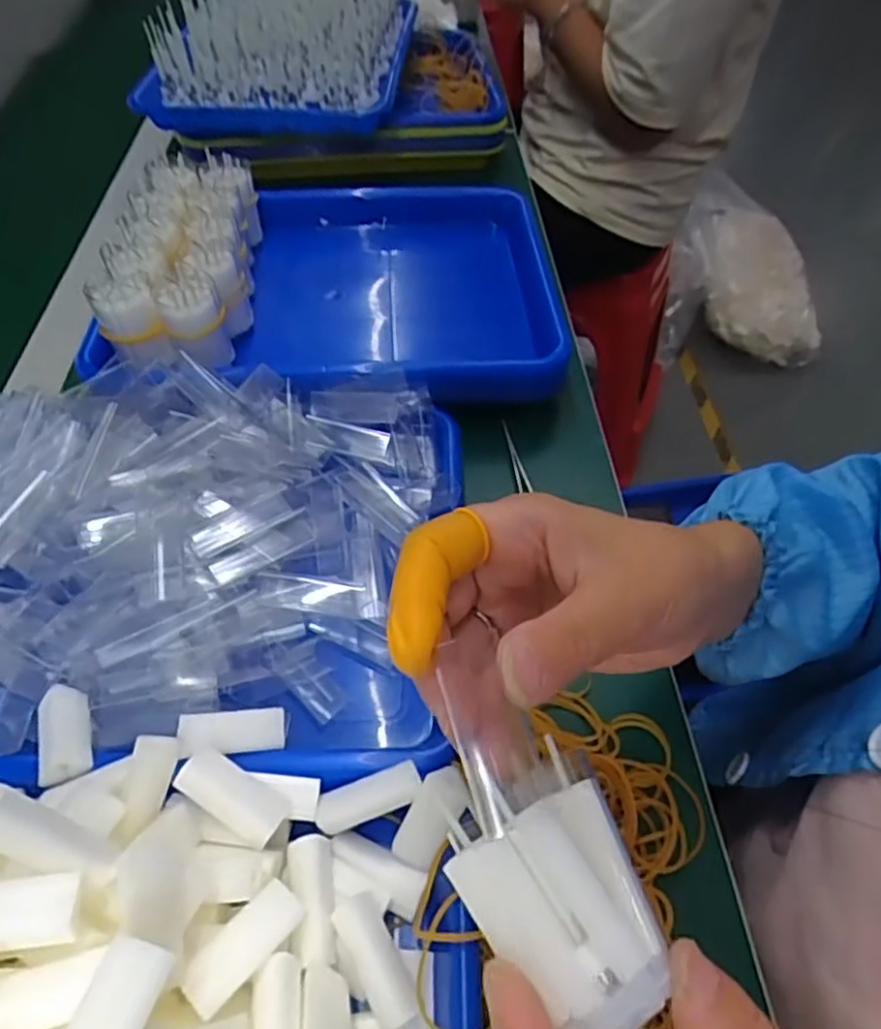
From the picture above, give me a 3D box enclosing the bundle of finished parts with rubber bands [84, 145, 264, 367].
[{"bbox_3d":[-0.187,-0.193,0.500,0.087,0.057,0.216,-3,51,-2],"label":"bundle of finished parts with rubber bands"}]

